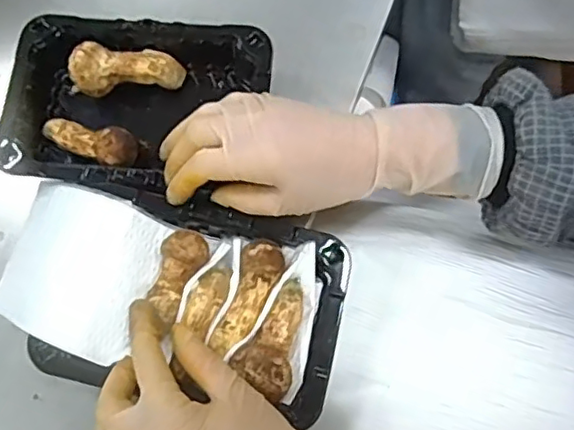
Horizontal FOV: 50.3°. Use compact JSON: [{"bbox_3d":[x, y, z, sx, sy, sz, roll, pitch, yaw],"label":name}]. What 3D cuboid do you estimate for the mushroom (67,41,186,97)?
[{"bbox_3d":[-0.118,-0.107,0.455,0.081,0.026,0.028,-1,72,-16],"label":"mushroom"}]

